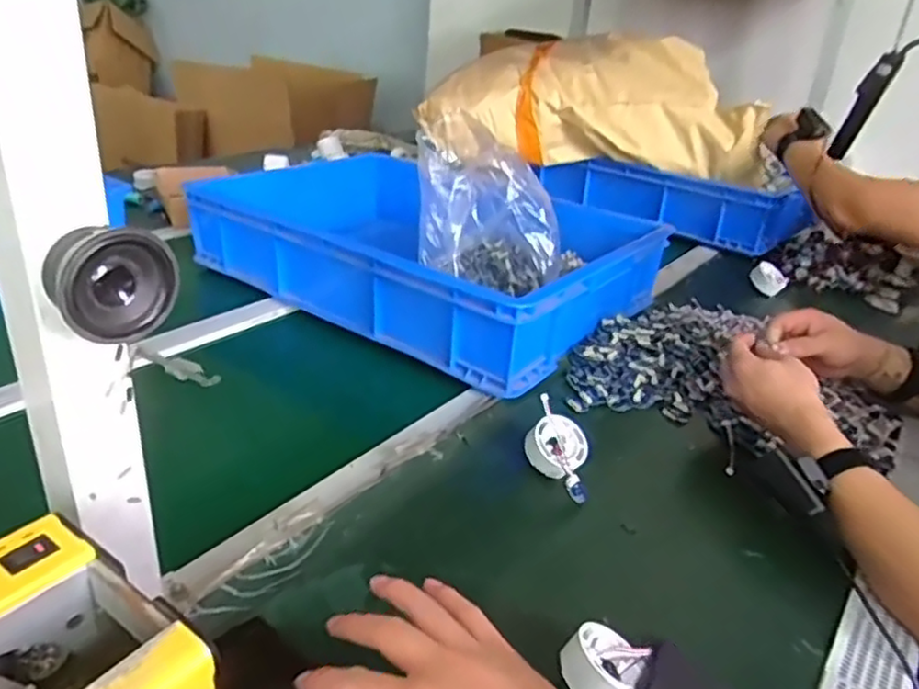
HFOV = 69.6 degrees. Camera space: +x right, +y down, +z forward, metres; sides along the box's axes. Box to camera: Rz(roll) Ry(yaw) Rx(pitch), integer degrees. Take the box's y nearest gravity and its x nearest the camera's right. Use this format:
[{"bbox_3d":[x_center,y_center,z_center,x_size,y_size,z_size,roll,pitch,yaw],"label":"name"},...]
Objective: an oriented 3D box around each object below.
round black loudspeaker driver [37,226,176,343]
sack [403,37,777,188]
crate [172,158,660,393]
[{"bbox_3d":[-0.162,-0.031,0.310,0.052,0.051,0.028,-20,37,-40],"label":"round black loudspeaker driver"},{"bbox_3d":[0.285,-0.490,1.350,0.692,0.217,0.291,8,28,4],"label":"sack"},{"bbox_3d":[-0.047,-0.143,0.985,0.587,0.140,0.431,24,32,31],"label":"crate"}]

